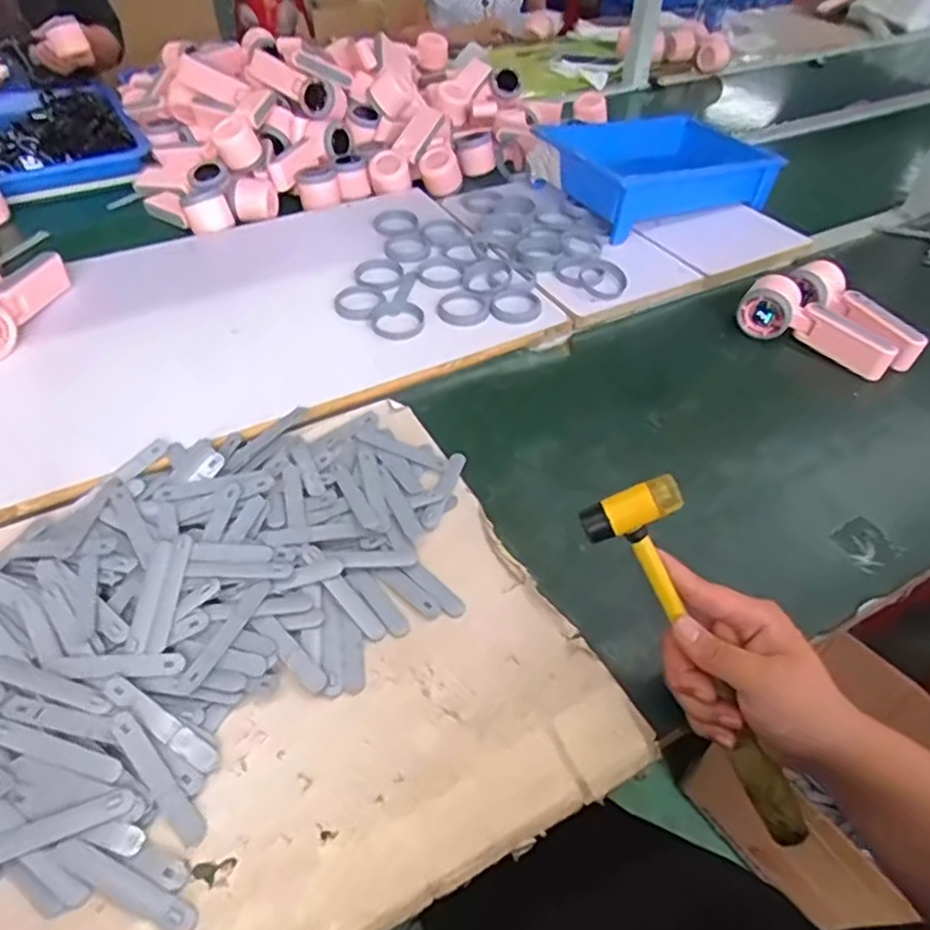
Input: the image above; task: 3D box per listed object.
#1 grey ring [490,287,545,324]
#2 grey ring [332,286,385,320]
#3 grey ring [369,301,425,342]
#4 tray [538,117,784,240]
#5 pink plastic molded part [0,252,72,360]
[{"bbox_3d":[0.060,-0.188,0.771,0.060,0.006,0.068,6,49,2],"label":"grey ring"},{"bbox_3d":[-0.121,-0.192,0.763,0.056,0.006,0.063,19,50,13],"label":"grey ring"},{"bbox_3d":[-0.074,-0.163,0.747,0.058,0.011,0.070,10,49,5],"label":"grey ring"},{"bbox_3d":[0.269,-0.432,0.954,0.285,0.084,0.231,-12,51,-14],"label":"tray"},{"bbox_3d":[-0.492,-0.174,0.701,0.058,0.049,0.172,2,47,0],"label":"pink plastic molded part"}]

